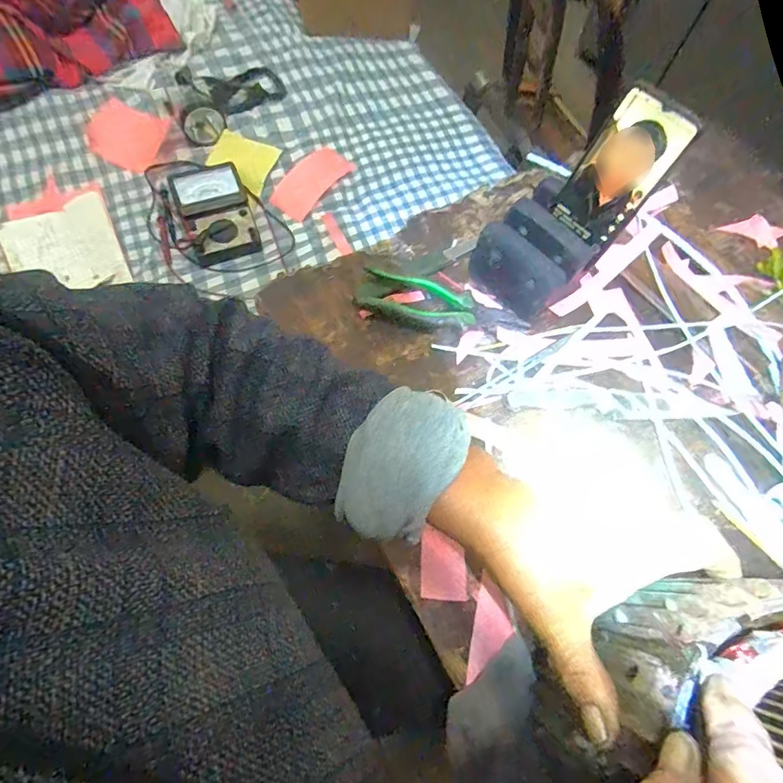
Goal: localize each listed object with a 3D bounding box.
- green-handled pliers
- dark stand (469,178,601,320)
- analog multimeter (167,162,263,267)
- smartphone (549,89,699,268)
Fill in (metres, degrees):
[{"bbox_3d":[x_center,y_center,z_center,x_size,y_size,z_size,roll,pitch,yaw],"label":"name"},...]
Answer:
[{"bbox_3d":[0.059,-0.100,0.524,0.185,0.033,0.041,13,67,3],"label":"green-handled pliers"},{"bbox_3d":[0.167,-0.159,0.530,0.102,0.074,0.127,43,72,14],"label":"dark stand"},{"bbox_3d":[-0.301,-0.313,0.796,0.115,0.036,0.183,-22,70,-12],"label":"analog multimeter"},{"bbox_3d":[0.221,-0.210,0.461,0.074,0.142,0.012,45,53,14],"label":"smartphone"}]

